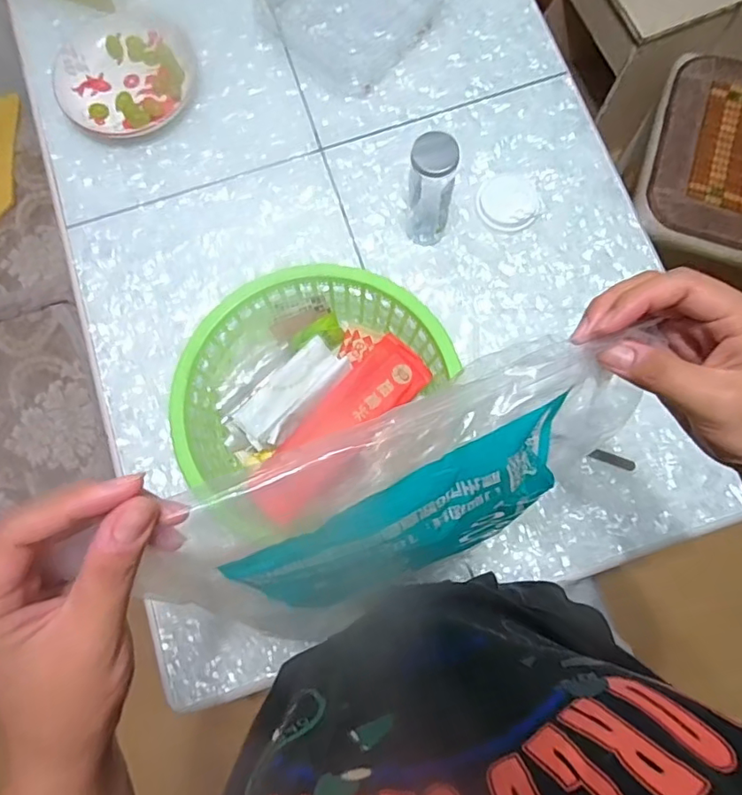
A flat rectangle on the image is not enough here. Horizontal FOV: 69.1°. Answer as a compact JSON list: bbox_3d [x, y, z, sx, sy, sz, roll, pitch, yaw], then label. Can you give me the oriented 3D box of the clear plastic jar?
[{"bbox_3d":[0.075,-0.256,0.677,0.055,0.166,0.054,0,79,1],"label":"clear plastic jar"}]

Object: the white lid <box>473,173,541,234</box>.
[{"bbox_3d":[0.193,-0.274,0.753,0.086,0.012,0.089,0,79,1],"label":"white lid"}]

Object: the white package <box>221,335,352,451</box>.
[{"bbox_3d":[-0.101,0.003,0.642,0.164,0.034,0.063,-43,80,-7],"label":"white package"}]

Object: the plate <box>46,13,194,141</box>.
[{"bbox_3d":[-0.368,-0.482,0.801,0.194,0.027,0.201,0,79,1],"label":"plate"}]

